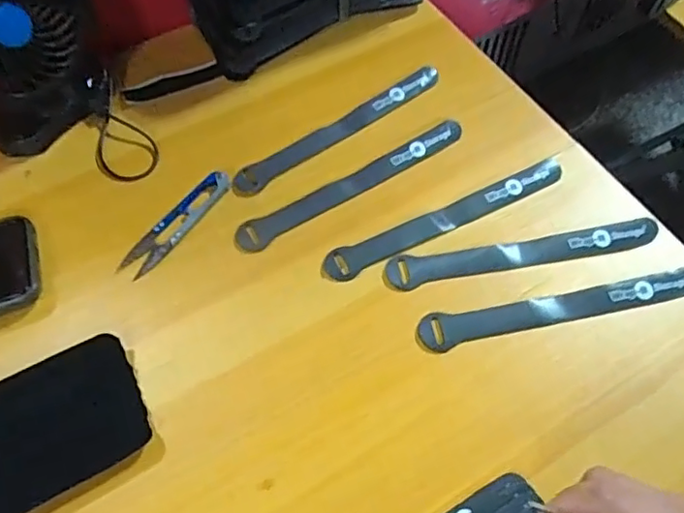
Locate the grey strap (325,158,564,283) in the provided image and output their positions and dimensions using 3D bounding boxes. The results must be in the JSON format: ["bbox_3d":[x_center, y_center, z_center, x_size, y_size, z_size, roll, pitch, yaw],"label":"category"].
[{"bbox_3d":[0.079,-0.029,0.430,0.194,0.006,0.023,-24,63,-12],"label":"grey strap"}]

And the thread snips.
[{"bbox_3d":[-0.120,-0.026,0.427,0.023,0.007,0.099,33,66,17],"label":"thread snips"}]

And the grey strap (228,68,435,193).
[{"bbox_3d":[0.000,-0.104,0.473,0.194,0.004,0.021,-32,78,-15],"label":"grey strap"}]

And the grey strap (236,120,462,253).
[{"bbox_3d":[0.009,-0.057,0.448,0.194,0.005,0.025,-31,70,-14],"label":"grey strap"}]

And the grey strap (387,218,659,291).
[{"bbox_3d":[0.129,-0.003,0.413,0.190,0.006,0.024,-9,62,-5],"label":"grey strap"}]

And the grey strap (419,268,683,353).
[{"bbox_3d":[0.149,0.033,0.396,0.193,0.010,0.022,-11,62,-6],"label":"grey strap"}]

